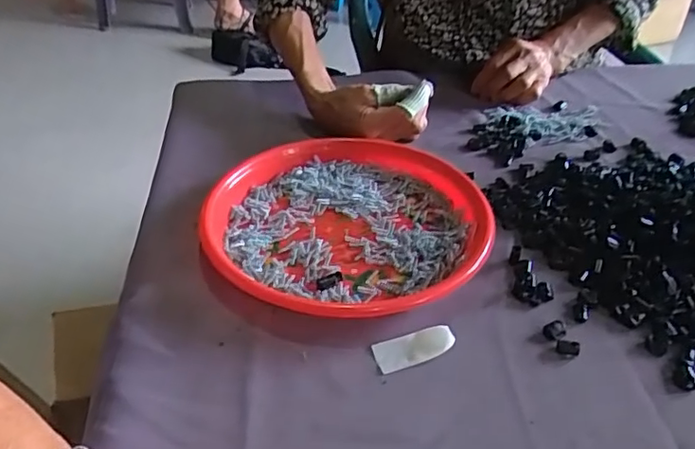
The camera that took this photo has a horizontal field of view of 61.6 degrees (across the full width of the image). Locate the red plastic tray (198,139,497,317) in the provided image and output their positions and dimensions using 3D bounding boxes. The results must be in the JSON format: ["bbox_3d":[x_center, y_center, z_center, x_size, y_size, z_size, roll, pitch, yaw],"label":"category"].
[{"bbox_3d":[-0.001,-0.005,0.510,0.234,0.027,0.234,-1,38,0],"label":"red plastic tray"}]

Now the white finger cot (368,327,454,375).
[{"bbox_3d":[0.047,0.084,0.406,0.056,0.007,0.024,-12,40,-14],"label":"white finger cot"}]

